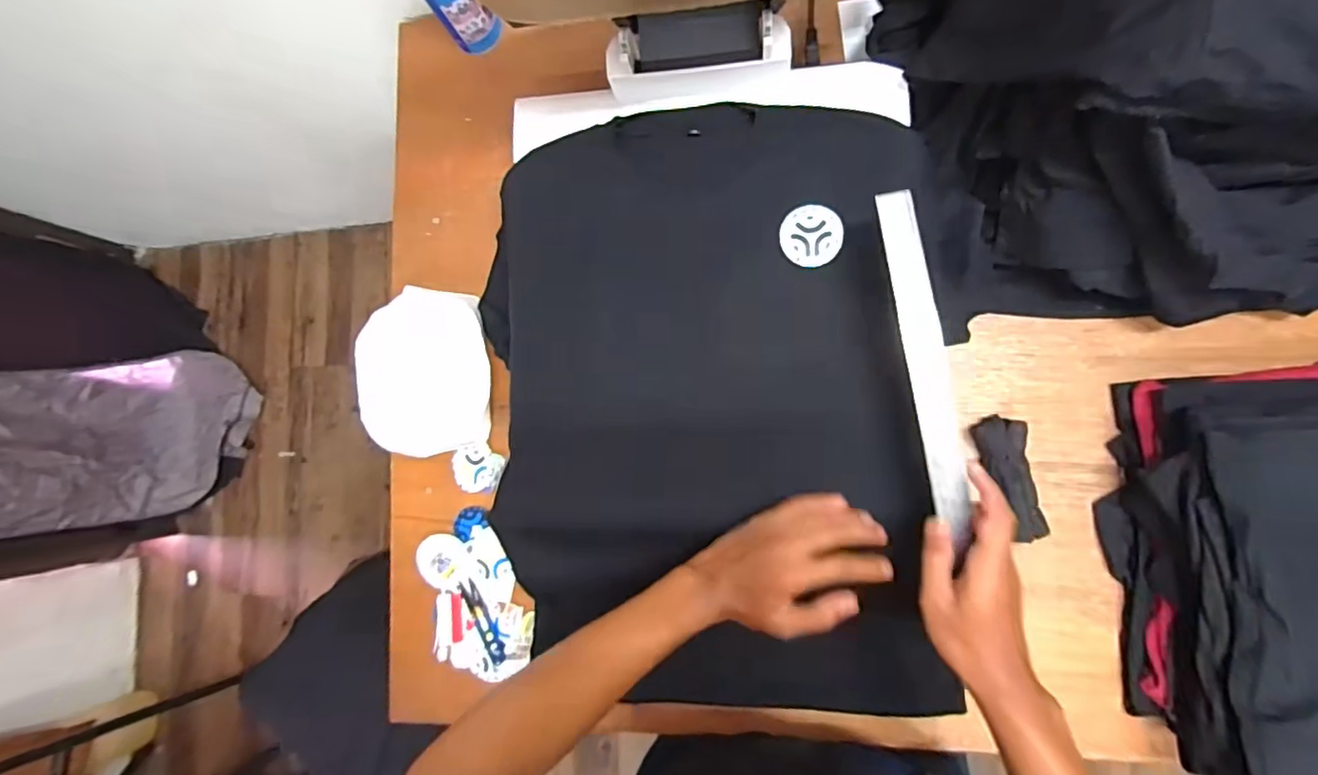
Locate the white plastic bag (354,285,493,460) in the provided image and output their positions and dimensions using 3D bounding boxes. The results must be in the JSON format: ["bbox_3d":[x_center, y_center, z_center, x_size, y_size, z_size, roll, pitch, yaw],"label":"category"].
[{"bbox_3d":[-0.279,-0.016,0.711,0.159,0.047,0.194,-4,86,7],"label":"white plastic bag"}]

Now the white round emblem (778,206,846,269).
[{"bbox_3d":[0.150,-0.150,0.581,0.058,0.008,0.061,0,86,8],"label":"white round emblem"}]

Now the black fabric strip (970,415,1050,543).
[{"bbox_3d":[0.364,0.093,0.613,0.047,0.032,0.127,-14,85,7],"label":"black fabric strip"}]

